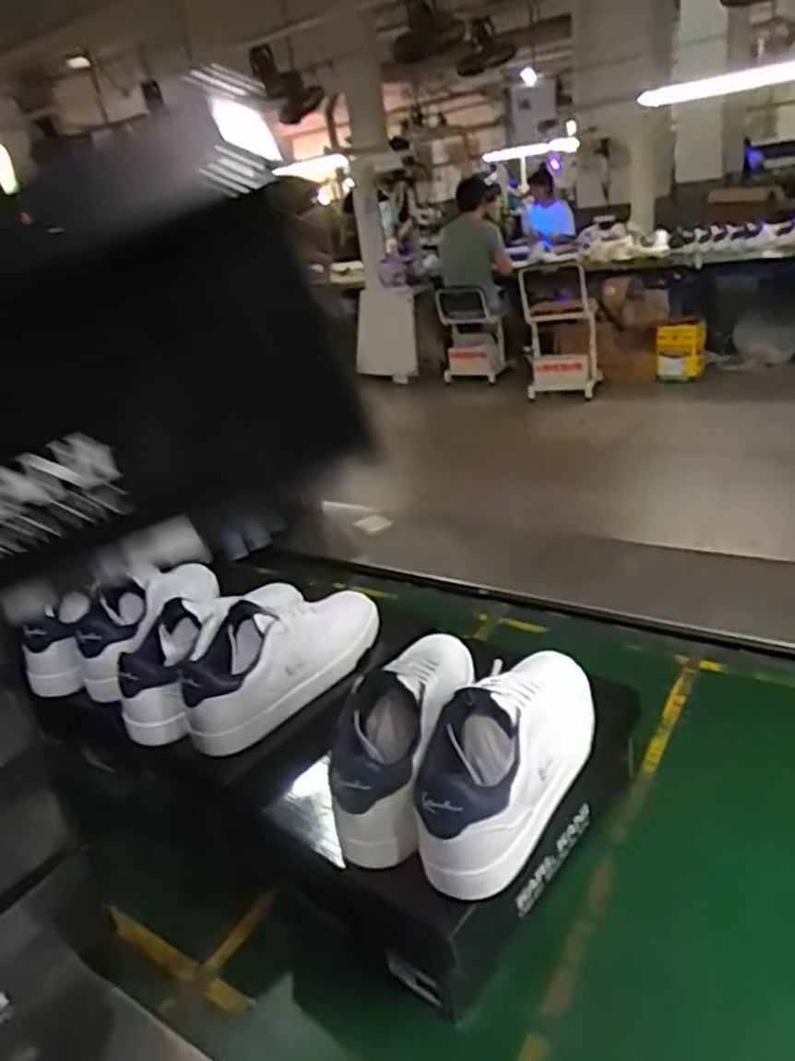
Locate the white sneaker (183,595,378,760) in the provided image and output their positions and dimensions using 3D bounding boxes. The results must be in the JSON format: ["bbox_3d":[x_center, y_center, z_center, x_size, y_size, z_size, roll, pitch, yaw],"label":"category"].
[{"bbox_3d":[-0.126,0.134,0.830,0.087,0.108,0.273,17,35,40],"label":"white sneaker"}]

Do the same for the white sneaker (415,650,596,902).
[{"bbox_3d":[0.104,0.183,0.646,0.093,0.113,0.270,11,32,33],"label":"white sneaker"}]

